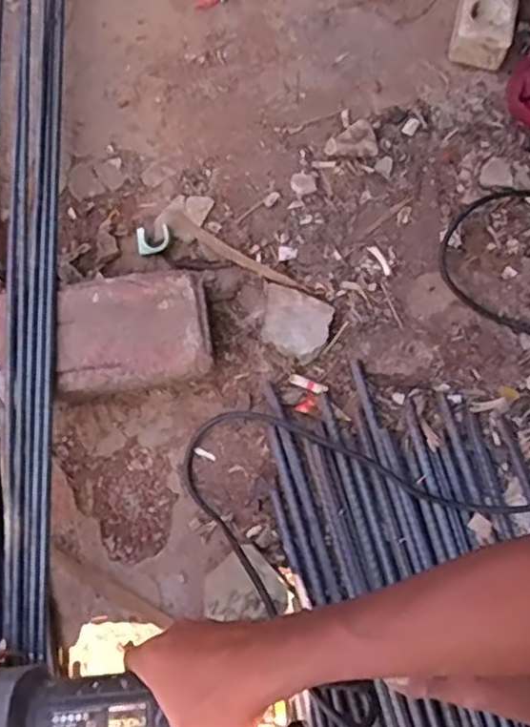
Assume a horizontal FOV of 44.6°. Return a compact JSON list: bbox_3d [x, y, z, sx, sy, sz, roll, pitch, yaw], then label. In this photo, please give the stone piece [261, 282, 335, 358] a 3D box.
[{"bbox_3d":[0.029,-0.039,0.625,0.066,0.021,0.061,19,75,5],"label":"stone piece"}]

